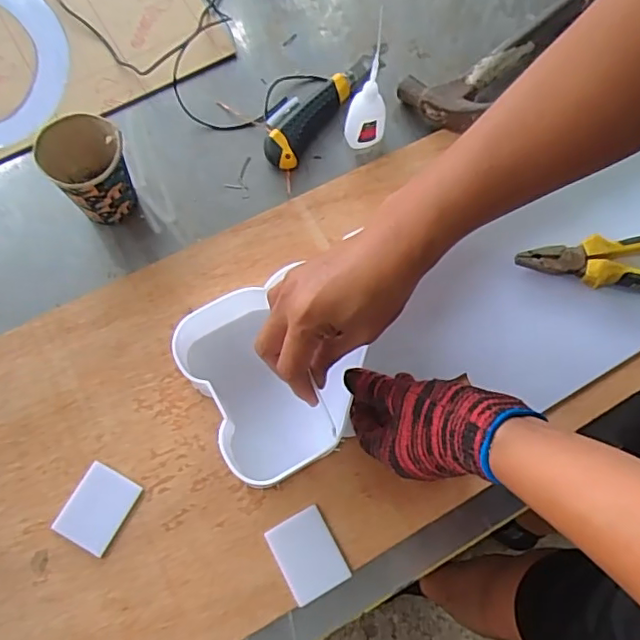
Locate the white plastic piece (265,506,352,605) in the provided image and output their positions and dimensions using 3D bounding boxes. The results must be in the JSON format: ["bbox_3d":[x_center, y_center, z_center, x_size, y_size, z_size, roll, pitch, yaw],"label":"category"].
[{"bbox_3d":[-0.010,0.196,0.473,0.049,0.004,0.064,-27,73,-12],"label":"white plastic piece"}]

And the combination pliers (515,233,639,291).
[{"bbox_3d":[0.288,-0.053,0.554,0.187,0.031,0.053,1,70,-2],"label":"combination pliers"}]

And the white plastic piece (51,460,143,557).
[{"bbox_3d":[-0.188,0.159,0.479,0.049,0.006,0.062,27,71,7],"label":"white plastic piece"}]

